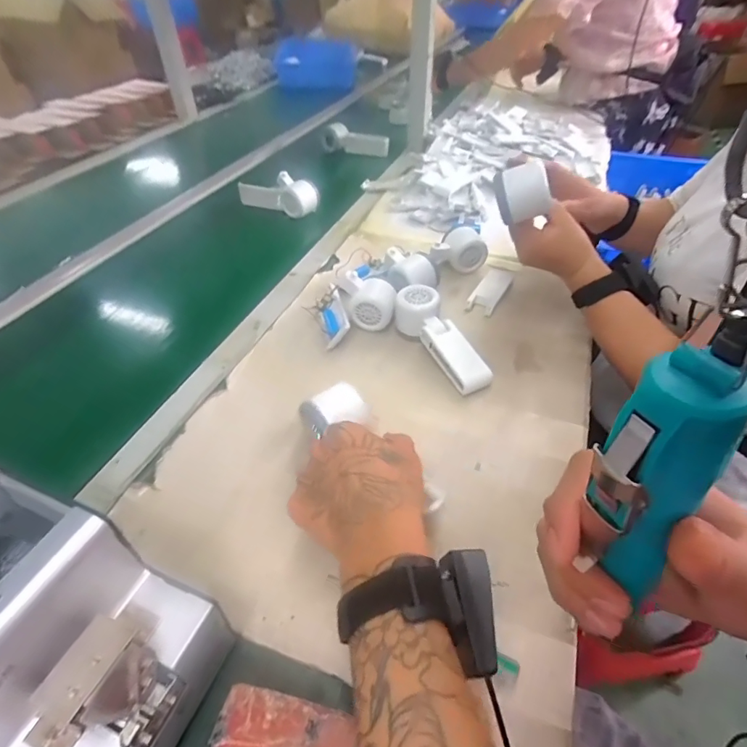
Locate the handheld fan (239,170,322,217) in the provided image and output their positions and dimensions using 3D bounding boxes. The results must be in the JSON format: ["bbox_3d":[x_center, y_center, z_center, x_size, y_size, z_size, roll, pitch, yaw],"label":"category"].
[{"bbox_3d":[-0.179,-0.337,0.849,0.173,0.066,0.038,25,49,24],"label":"handheld fan"}]

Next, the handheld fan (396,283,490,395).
[{"bbox_3d":[0.080,-0.041,0.550,0.054,0.054,0.161,-18,47,-18],"label":"handheld fan"}]

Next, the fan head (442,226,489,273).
[{"bbox_3d":[0.139,-0.187,0.686,0.060,0.049,0.051,-11,45,-11],"label":"fan head"}]

